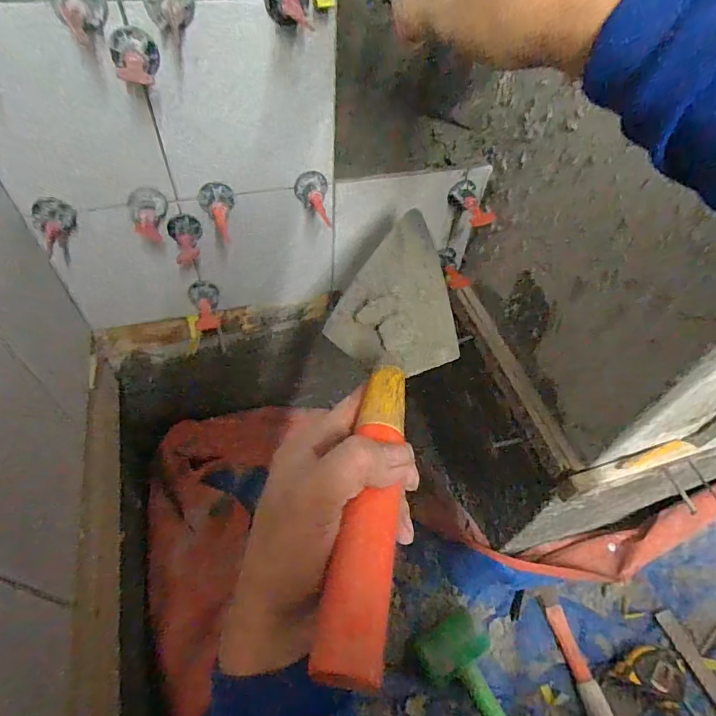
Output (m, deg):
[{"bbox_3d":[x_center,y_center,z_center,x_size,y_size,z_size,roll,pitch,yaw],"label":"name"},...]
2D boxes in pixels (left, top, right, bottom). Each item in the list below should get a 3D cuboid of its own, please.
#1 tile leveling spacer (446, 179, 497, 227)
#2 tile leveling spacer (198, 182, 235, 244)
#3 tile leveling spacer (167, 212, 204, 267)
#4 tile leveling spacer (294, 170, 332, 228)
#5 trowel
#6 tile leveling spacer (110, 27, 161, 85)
[{"bbox_3d":[0.129,-0.171,0.510,0.027,0.032,0.057,-32,77,-26],"label":"tile leveling spacer"},{"bbox_3d":[-0.130,-0.137,0.421,0.032,0.037,0.044,-11,54,-12],"label":"tile leveling spacer"},{"bbox_3d":[-0.164,-0.116,0.434,0.030,0.033,0.038,-15,55,-15],"label":"tile leveling spacer"},{"bbox_3d":[-0.044,-0.154,0.438,0.032,0.033,0.044,-3,52,-6],"label":"tile leveling spacer"},{"bbox_3d":[0.021,0.008,0.307,0.096,0.062,0.349,10,41,3],"label":"trowel"},{"bbox_3d":[-0.154,-0.207,0.314,0.031,0.029,0.039,-15,55,-15],"label":"tile leveling spacer"}]

